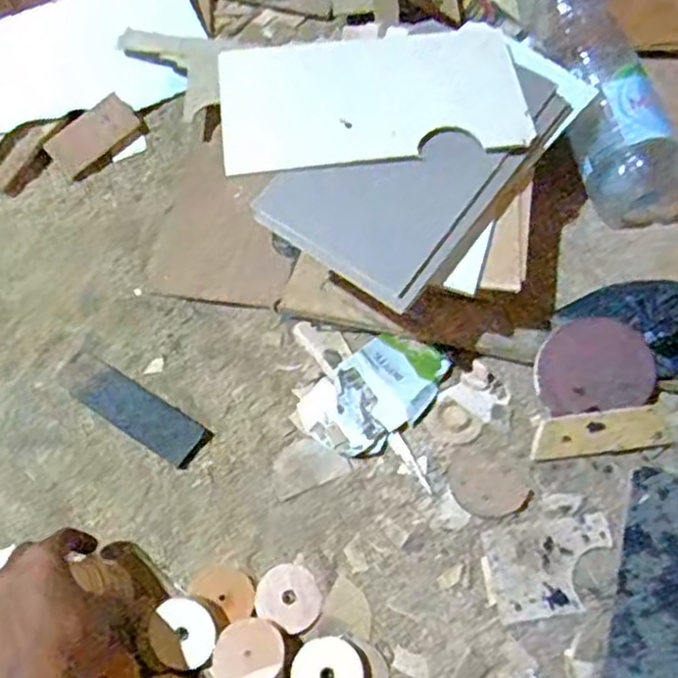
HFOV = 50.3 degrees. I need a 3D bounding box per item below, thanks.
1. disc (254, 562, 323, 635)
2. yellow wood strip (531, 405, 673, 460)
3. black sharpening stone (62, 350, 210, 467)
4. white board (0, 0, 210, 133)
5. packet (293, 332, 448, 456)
[{"bbox_3d":[-0.039,0.201,0.563,0.051,0.014,0.045,21,65,10],"label":"disc"},{"bbox_3d":[0.224,0.079,0.614,0.121,0.006,0.034,-6,80,-6],"label":"yellow wood strip"},{"bbox_3d":[-0.181,0.060,0.634,0.146,0.009,0.041,30,67,14],"label":"black sharpening stone"},{"bbox_3d":[-0.259,-0.298,0.758,0.243,0.016,0.130,-27,97,-16],"label":"white board"},{"bbox_3d":[0.032,0.046,0.635,0.129,0.026,0.079,-37,69,-17],"label":"packet"}]

